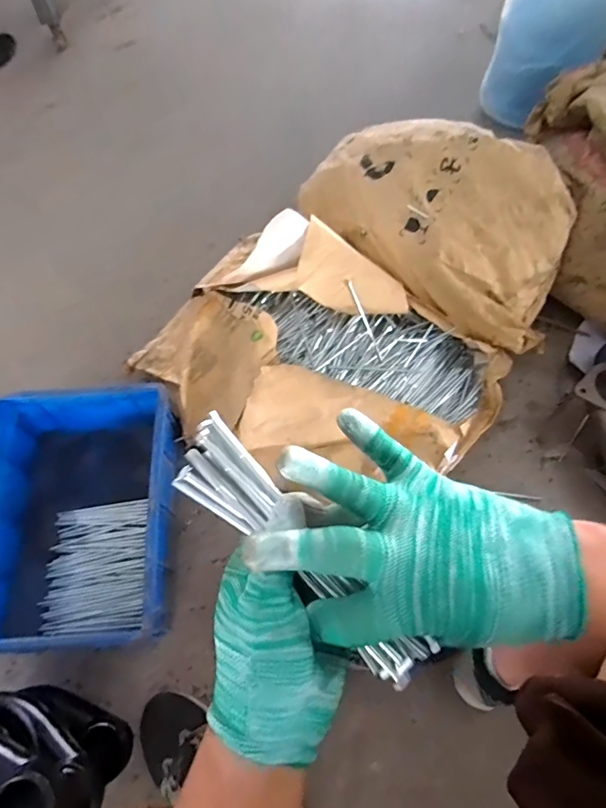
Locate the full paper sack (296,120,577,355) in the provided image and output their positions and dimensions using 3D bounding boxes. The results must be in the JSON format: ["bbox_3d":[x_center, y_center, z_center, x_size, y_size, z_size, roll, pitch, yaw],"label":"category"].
[{"bbox_3d":[0.259,-0.389,0.938,0.611,0.210,0.271,37,70,16],"label":"full paper sack"}]

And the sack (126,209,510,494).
[{"bbox_3d":[0.022,-0.084,0.874,0.649,0.198,0.447,27,67,13],"label":"sack"}]

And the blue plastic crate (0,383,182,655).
[{"bbox_3d":[-0.373,0.177,0.779,0.297,0.135,0.394,-4,64,-2],"label":"blue plastic crate"}]

